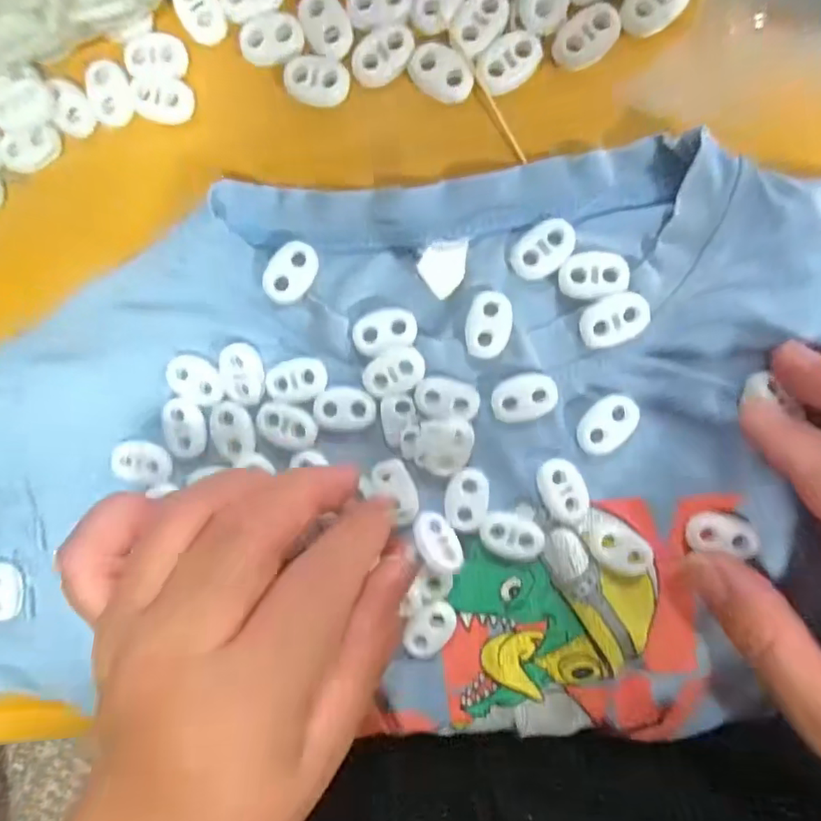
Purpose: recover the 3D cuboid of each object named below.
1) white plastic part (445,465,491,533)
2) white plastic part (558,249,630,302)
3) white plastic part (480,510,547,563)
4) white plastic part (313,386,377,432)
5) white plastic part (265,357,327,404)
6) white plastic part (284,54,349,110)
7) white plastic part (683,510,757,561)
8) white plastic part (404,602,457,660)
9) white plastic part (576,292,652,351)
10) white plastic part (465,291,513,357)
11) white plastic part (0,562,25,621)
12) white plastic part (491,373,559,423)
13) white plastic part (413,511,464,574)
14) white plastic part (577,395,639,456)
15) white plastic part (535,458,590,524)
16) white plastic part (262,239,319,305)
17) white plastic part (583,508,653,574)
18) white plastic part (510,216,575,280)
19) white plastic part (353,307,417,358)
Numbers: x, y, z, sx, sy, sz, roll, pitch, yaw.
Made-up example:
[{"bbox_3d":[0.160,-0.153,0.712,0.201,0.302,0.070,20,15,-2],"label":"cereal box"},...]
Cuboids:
[{"bbox_3d":[0.020,0.031,0.194,0.015,0.004,0.022,6,97,5],"label":"white plastic part"},{"bbox_3d":[0.060,-0.045,0.183,0.022,0.005,0.016,-9,95,7],"label":"white plastic part"},{"bbox_3d":[0.035,0.044,0.193,0.022,0.005,0.015,19,98,4],"label":"white plastic part"},{"bbox_3d":[-0.023,0.000,0.193,0.022,0.004,0.015,4,96,6],"label":"white plastic part"},{"bbox_3d":[-0.040,-0.010,0.193,0.021,0.004,0.015,-7,95,7],"label":"white plastic part"},{"bbox_3d":[-0.032,-0.111,0.185,0.021,0.004,0.015,8,97,5],"label":"white plastic part"},{"bbox_3d":[0.104,0.041,0.185,0.021,0.007,0.013,7,97,5],"label":"white plastic part"},{"bbox_3d":[0.007,0.078,0.199,0.014,0.006,0.021,31,98,2],"label":"white plastic part"},{"bbox_3d":[0.067,-0.030,0.182,0.022,0.006,0.016,-18,94,8],"label":"white plastic part"},{"bbox_3d":[0.027,-0.029,0.188,0.015,0.005,0.023,11,97,5],"label":"white plastic part"},{"bbox_3d":[-0.159,0.070,0.214,0.015,0.004,0.022,6,97,6],"label":"white plastic part"},{"bbox_3d":[0.039,-0.005,0.188,0.022,0.005,0.015,-12,95,7],"label":"white plastic part"},{"bbox_3d":[0.009,0.045,0.190,0.022,0.015,0.004,55,143,18],"label":"white plastic part"},{"bbox_3d":[0.067,0.005,0.187,0.015,0.004,0.022,38,98,1],"label":"white plastic part"},{"bbox_3d":[0.052,0.027,0.189,0.015,0.006,0.022,-25,93,8],"label":"white plastic part"},{"bbox_3d":[-0.041,-0.048,0.192,0.014,0.005,0.022,34,98,2],"label":"white plastic part"},{"bbox_3d":[0.071,0.047,0.189,0.024,0.004,0.016,33,98,2],"label":"white plastic part"},{"bbox_3d":[0.044,-0.054,0.184,0.015,0.004,0.022,44,99,0],"label":"white plastic part"},{"bbox_3d":[-0.009,-0.028,0.189,0.022,0.004,0.015,-15,94,7],"label":"white plastic part"}]

